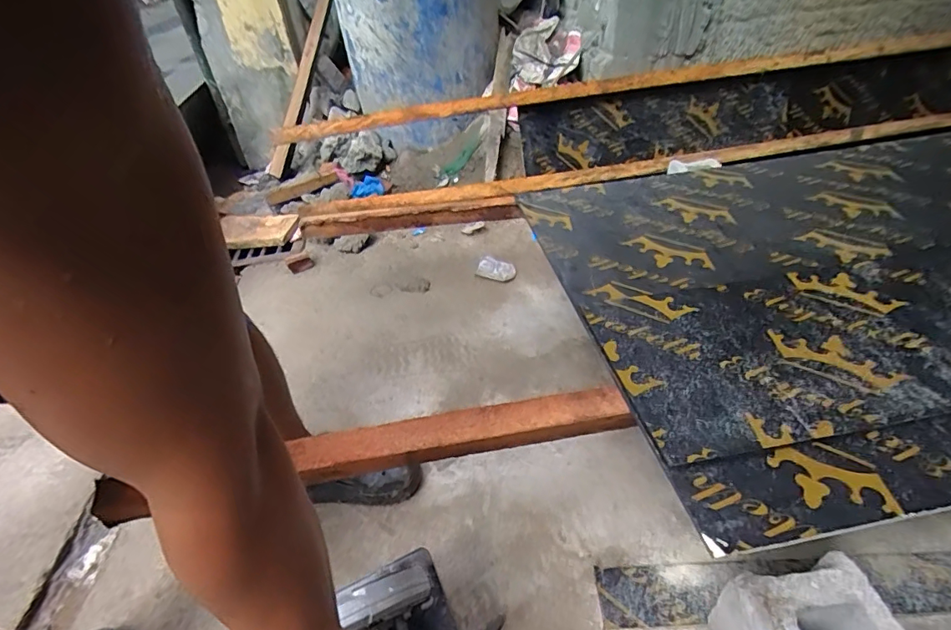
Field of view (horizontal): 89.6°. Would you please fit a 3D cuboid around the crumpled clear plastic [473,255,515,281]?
[{"bbox_3d":[0.057,-0.124,1.315,0.113,0.028,0.059,19,46,27],"label":"crumpled clear plastic"}]

